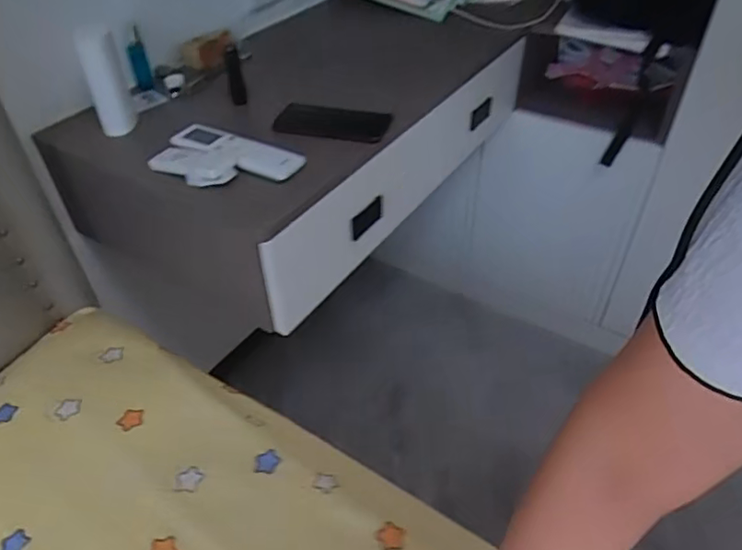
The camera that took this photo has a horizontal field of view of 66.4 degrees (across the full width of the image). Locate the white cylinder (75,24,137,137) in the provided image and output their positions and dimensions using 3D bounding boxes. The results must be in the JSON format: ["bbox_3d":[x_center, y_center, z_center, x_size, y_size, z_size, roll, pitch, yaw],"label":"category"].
[{"bbox_3d":[-0.377,-0.278,0.809,0.054,0.143,0.069,-19,45,-18],"label":"white cylinder"}]

